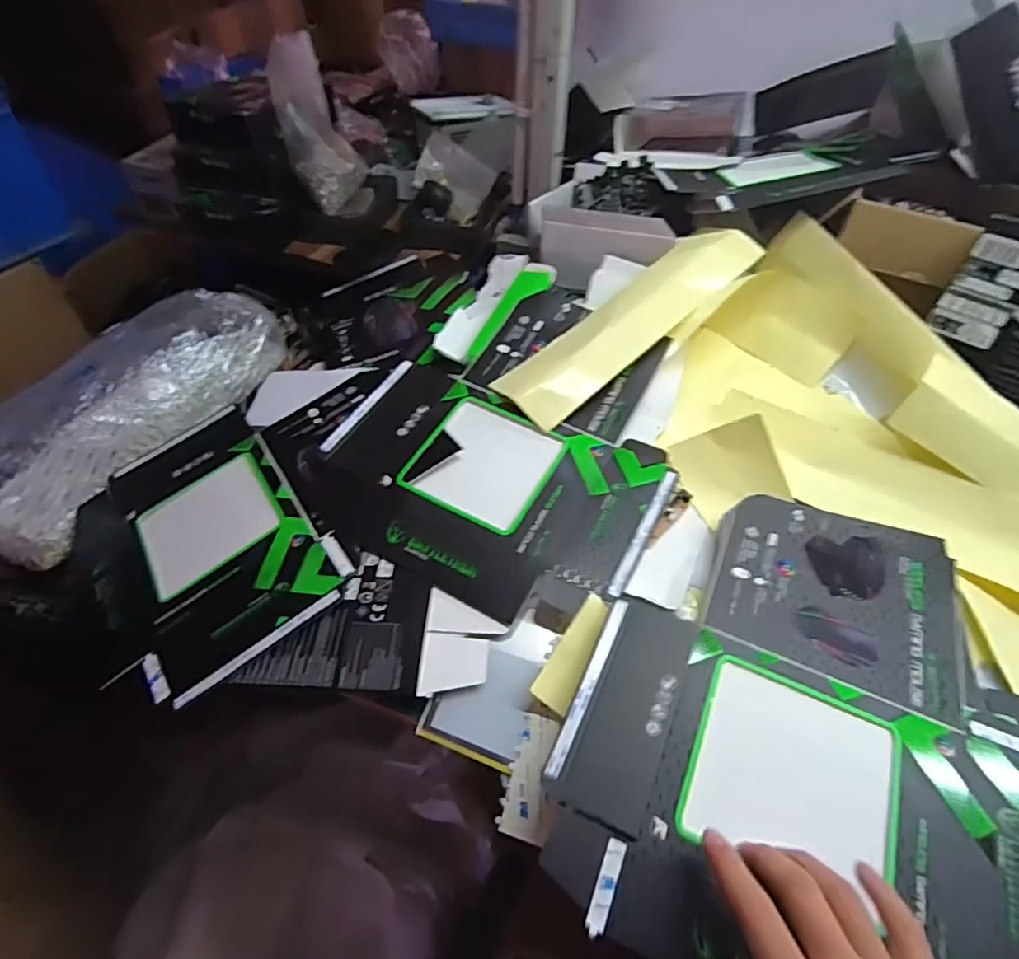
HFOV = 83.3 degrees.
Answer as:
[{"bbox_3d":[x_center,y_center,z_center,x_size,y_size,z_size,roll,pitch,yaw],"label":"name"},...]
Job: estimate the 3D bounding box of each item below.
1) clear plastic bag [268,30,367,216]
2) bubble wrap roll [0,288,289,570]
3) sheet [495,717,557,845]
[{"bbox_3d":[-0.272,-0.499,0.832,0.109,0.214,0.090,-10,51,-10],"label":"clear plastic bag"},{"bbox_3d":[-0.435,-0.087,0.654,0.141,0.099,0.393,21,52,15],"label":"bubble wrap roll"},{"bbox_3d":[0.015,0.214,0.415,0.036,0.016,0.079,8,50,5],"label":"sheet"}]

